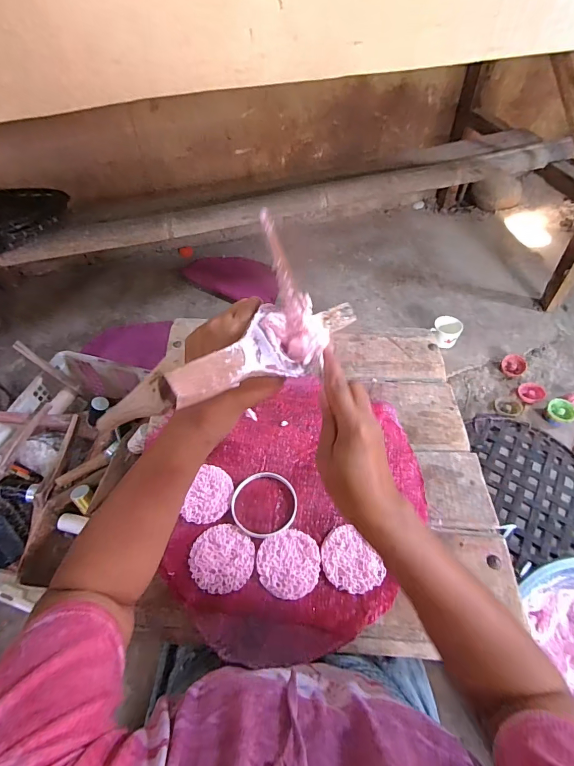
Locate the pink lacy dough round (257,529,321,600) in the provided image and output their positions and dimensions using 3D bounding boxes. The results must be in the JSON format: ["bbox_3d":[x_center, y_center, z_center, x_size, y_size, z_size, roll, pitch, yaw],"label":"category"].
[{"bbox_3d":[0.004,0.225,0.485,0.076,0.004,0.076,0,53,0],"label":"pink lacy dough round"}]

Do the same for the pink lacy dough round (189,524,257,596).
[{"bbox_3d":[-0.083,0.221,0.491,0.080,0.005,0.078,0,53,0],"label":"pink lacy dough round"}]

